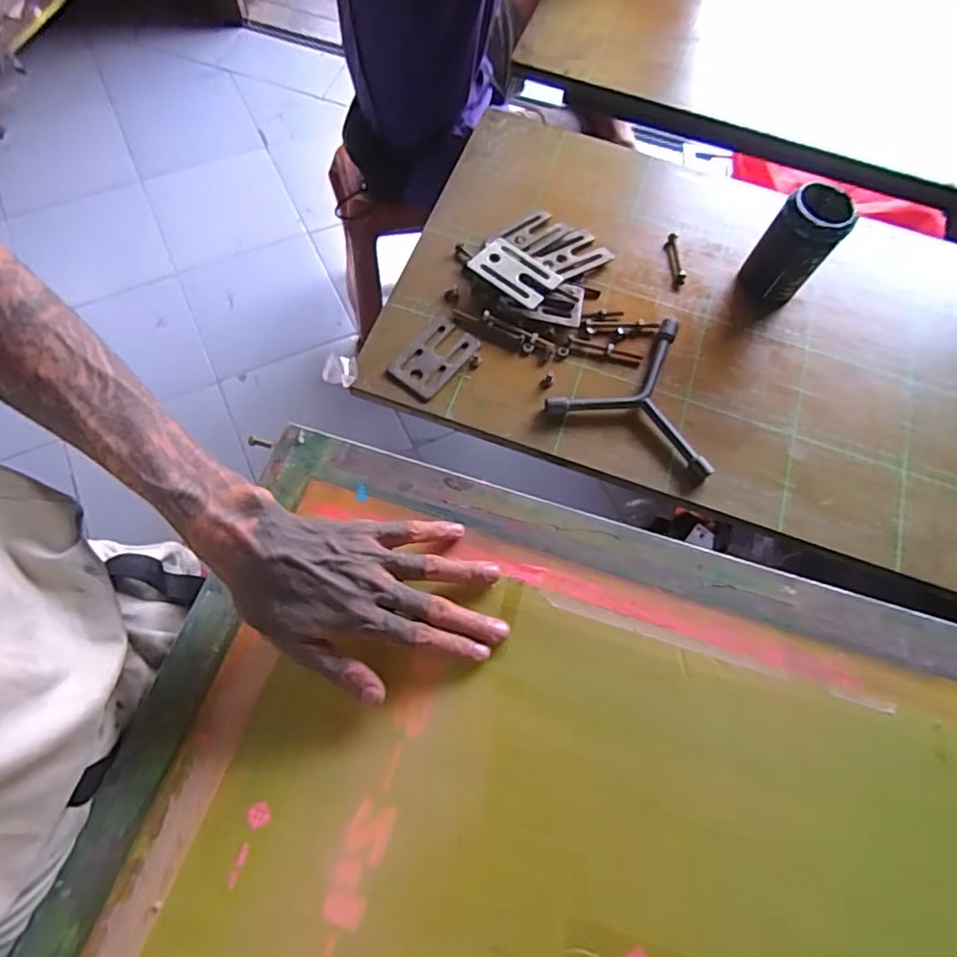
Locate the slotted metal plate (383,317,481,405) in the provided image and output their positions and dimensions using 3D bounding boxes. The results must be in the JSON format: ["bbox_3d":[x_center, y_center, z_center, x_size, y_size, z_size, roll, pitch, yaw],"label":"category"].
[{"bbox_3d":[-0.044,-0.114,0.549,0.055,0.004,0.083,35,70,14],"label":"slotted metal plate"}]

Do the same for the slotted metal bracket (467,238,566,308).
[{"bbox_3d":[0.035,-0.203,0.568,0.086,0.006,0.054,33,72,11],"label":"slotted metal bracket"}]

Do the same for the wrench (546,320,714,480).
[{"bbox_3d":[0.160,-0.088,0.542,0.154,0.024,0.134,24,68,10],"label":"wrench"}]

